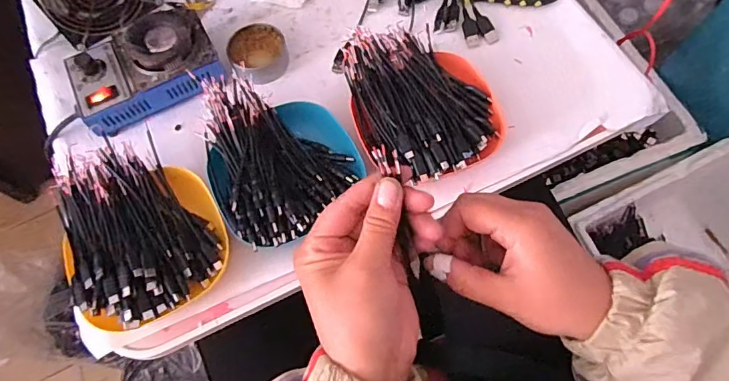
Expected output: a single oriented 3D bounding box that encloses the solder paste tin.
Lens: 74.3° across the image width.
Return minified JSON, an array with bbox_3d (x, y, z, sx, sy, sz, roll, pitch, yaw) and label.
[{"bbox_3d":[-0.118,-0.153,0.541,0.062,0.026,0.065,-1,67,3],"label":"solder paste tin"}]

